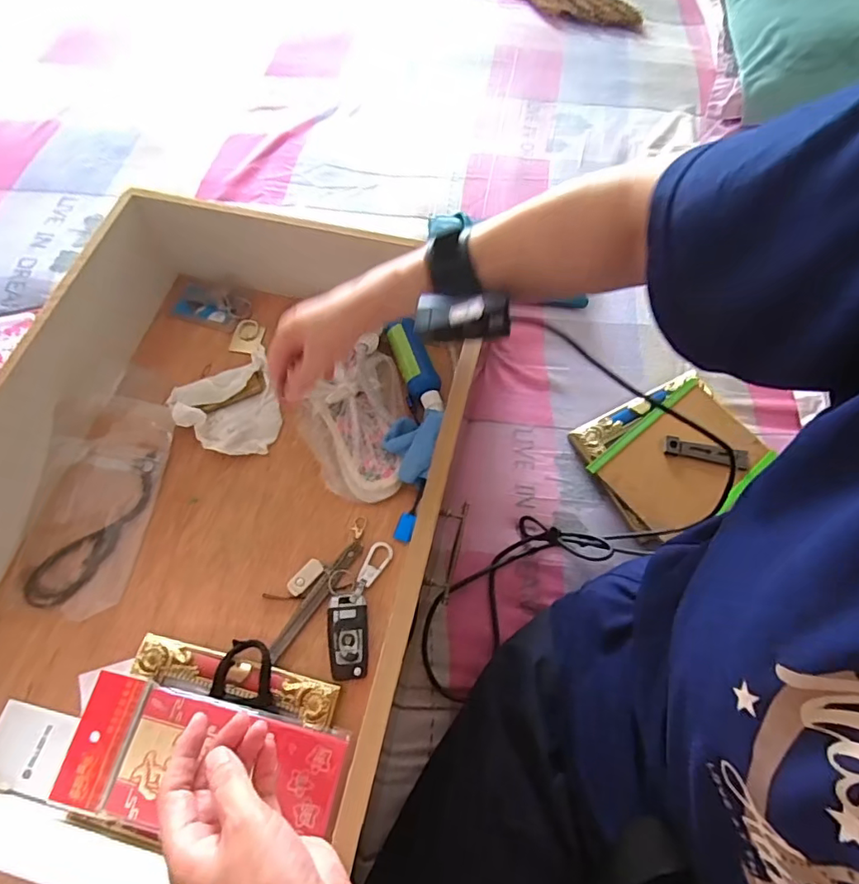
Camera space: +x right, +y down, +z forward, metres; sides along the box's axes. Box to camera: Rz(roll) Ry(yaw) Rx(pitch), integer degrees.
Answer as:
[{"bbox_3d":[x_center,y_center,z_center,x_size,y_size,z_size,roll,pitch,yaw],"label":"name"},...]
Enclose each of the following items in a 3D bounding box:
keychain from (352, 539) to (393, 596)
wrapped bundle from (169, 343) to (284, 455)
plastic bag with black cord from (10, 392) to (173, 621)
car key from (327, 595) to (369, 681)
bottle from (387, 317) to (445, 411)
[{"bbox_3d":[-0.057,0.119,0.507,0.023,0.011,0.058,31,60,19],"label":"keychain"},{"bbox_3d":[-0.214,-0.034,0.564,0.104,0.039,0.100,1,62,-2],"label":"wrapped bundle"},{"bbox_3d":[-0.335,0.056,0.531,0.110,0.027,0.215,8,72,-2],"label":"plastic bag with black cord"},{"bbox_3d":[-0.073,0.175,0.477,0.036,0.018,0.068,-2,62,-4],"label":"car key"},{"bbox_3d":[-0.013,-0.080,0.572,0.029,0.031,0.102,-25,86,-15],"label":"bottle"}]

